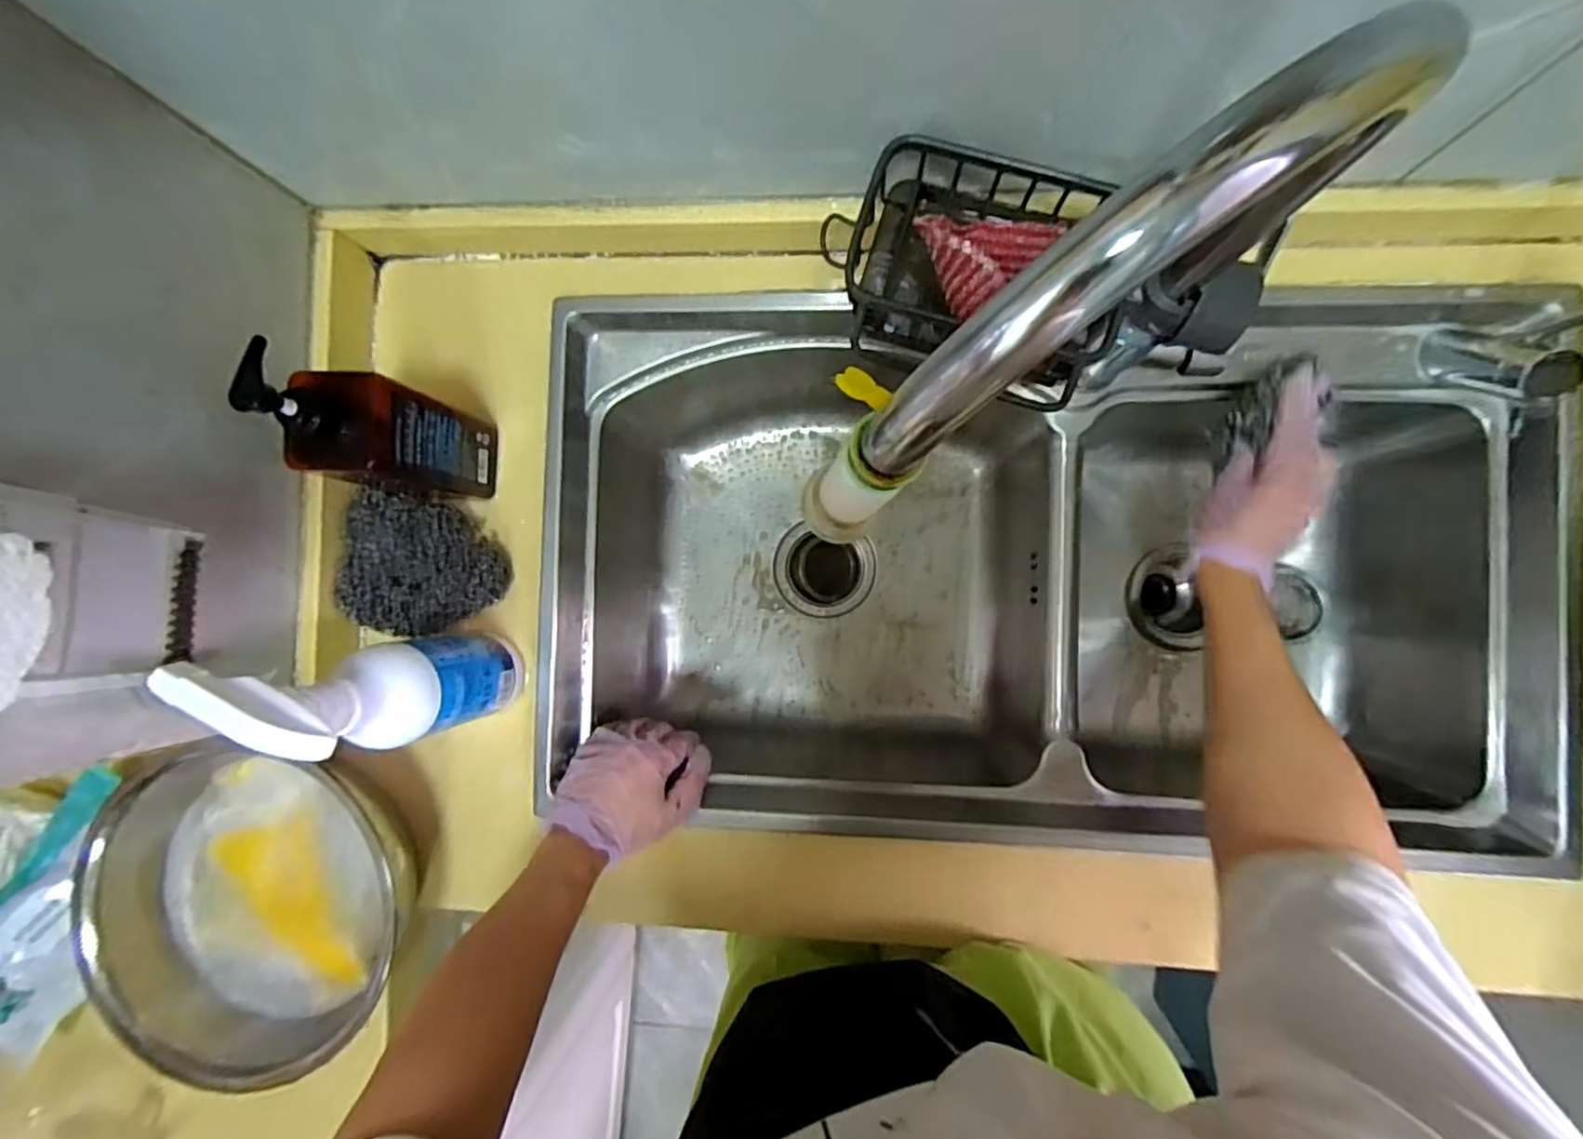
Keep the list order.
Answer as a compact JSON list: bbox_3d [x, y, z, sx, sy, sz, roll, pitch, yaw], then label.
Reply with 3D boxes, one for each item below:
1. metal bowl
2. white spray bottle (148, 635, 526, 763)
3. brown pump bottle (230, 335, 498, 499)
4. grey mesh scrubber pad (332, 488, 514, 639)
[{"bbox_3d":[-0.396,0.253,0.524,0.226,0.090,0.215,0,88,6],"label":"metal bowl"},{"bbox_3d":[-0.270,0.079,0.452,0.086,0.220,0.065,0,88,6],"label":"white spray bottle"},{"bbox_3d":[-0.286,-0.091,0.473,0.070,0.201,0.070,10,89,6],"label":"brown pump bottle"},{"bbox_3d":[-0.296,-0.002,0.556,0.127,0.038,0.109,11,89,6],"label":"grey mesh scrubber pad"}]

